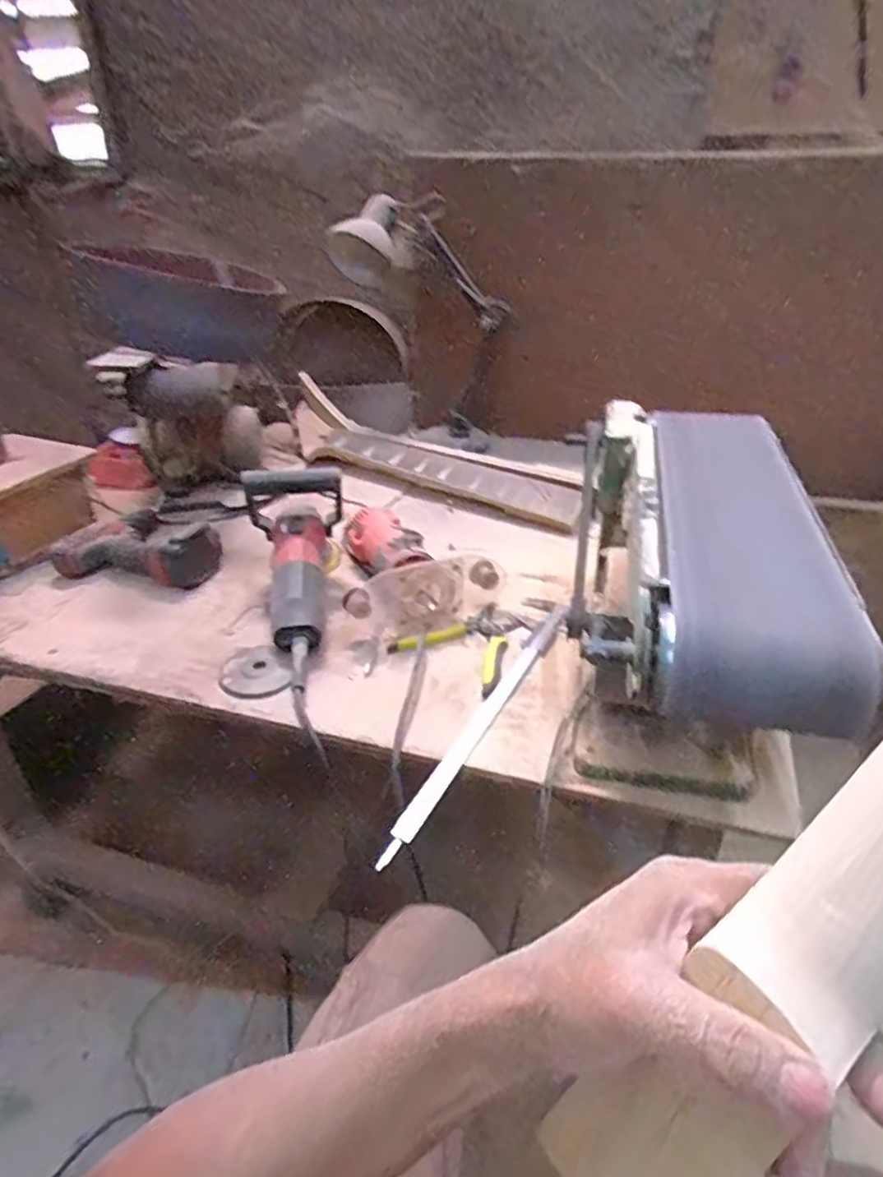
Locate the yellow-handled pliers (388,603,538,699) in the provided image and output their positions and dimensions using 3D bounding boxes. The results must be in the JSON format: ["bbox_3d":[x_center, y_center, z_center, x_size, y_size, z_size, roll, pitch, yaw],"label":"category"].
[{"bbox_3d":[0.037,0.057,0.789,0.143,0.018,0.149,22,40,31],"label":"yellow-handled pliers"}]

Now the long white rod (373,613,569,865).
[{"bbox_3d":[0.048,0.131,0.684,0.022,0.012,0.392,16,37,25],"label":"long white rod"}]

